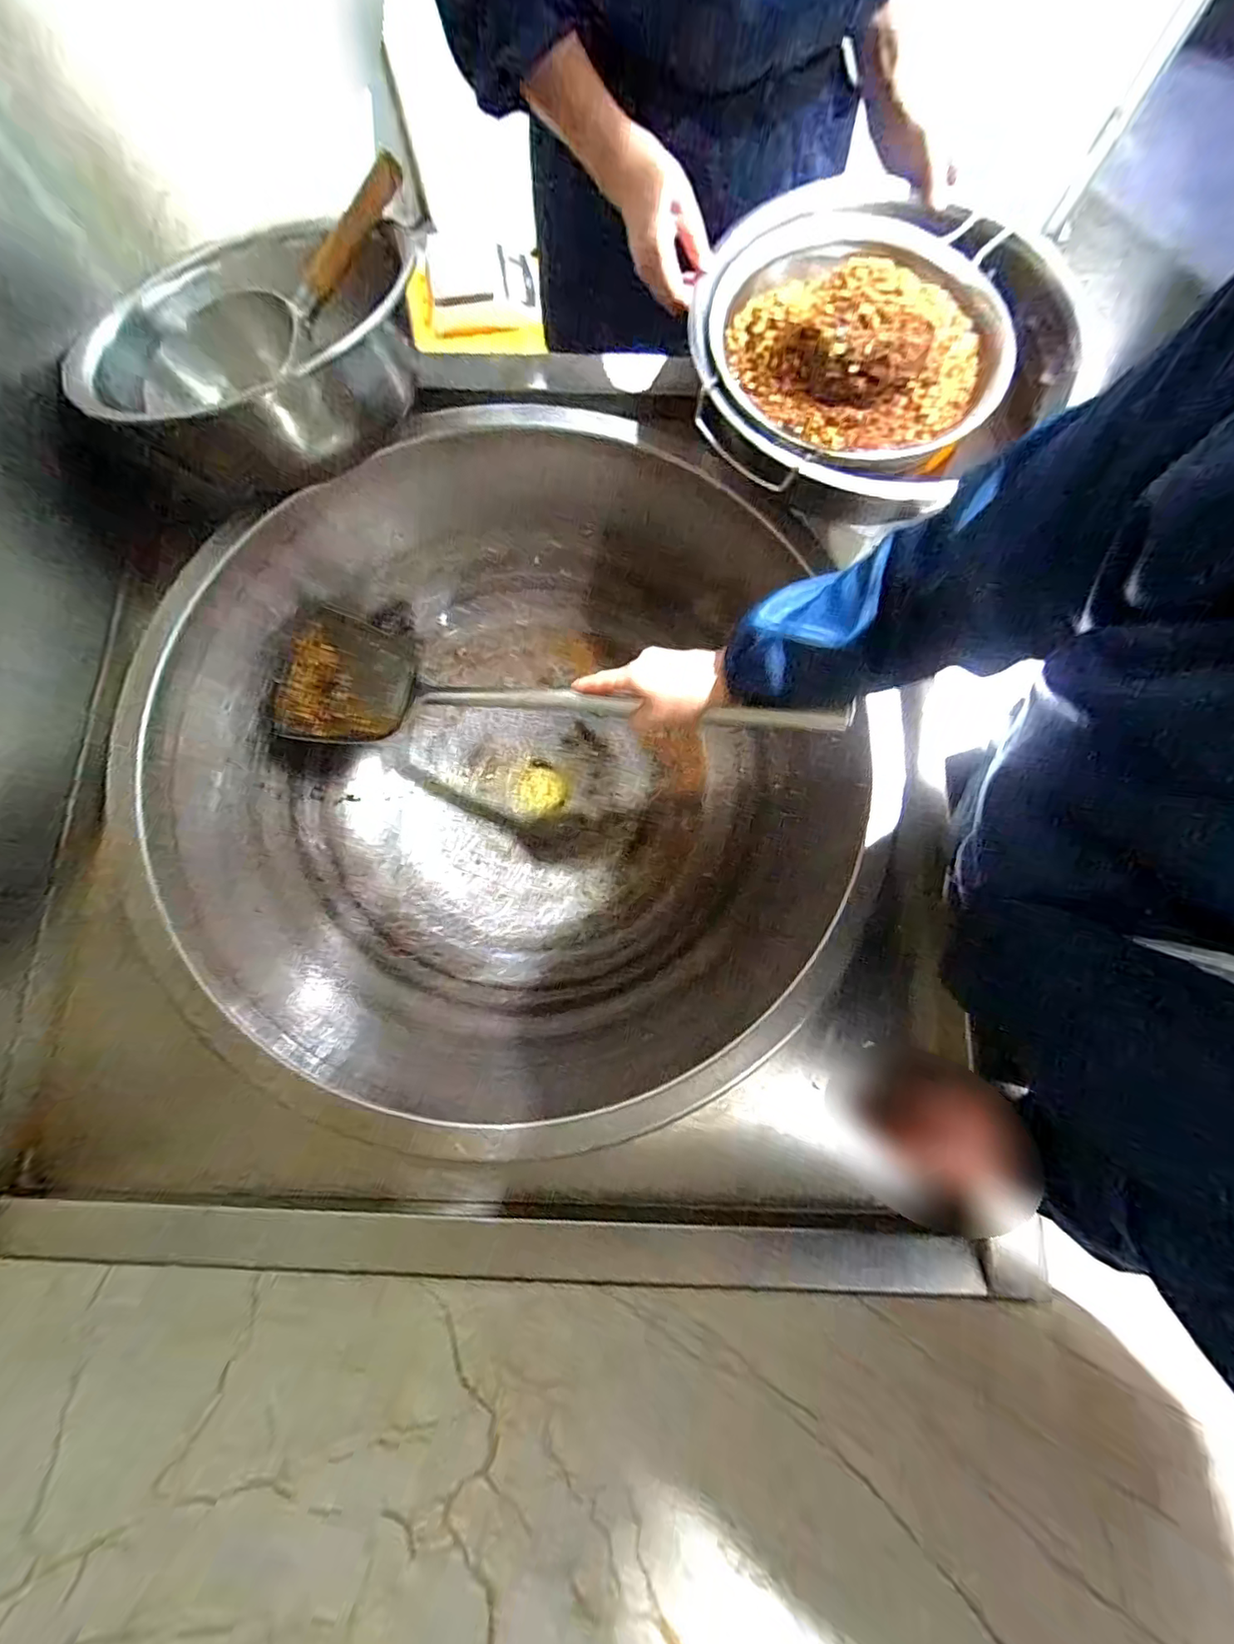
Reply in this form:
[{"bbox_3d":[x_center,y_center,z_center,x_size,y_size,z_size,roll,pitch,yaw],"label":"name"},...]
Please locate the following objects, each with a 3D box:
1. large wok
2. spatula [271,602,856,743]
[{"bbox_3d":[-0.111,-0.077,0.658,0.728,0.237,0.717,0,78,-1],"label":"large wok"},{"bbox_3d":[-0.089,-0.114,0.558,0.602,0.070,0.154,11,78,17],"label":"spatula"}]

